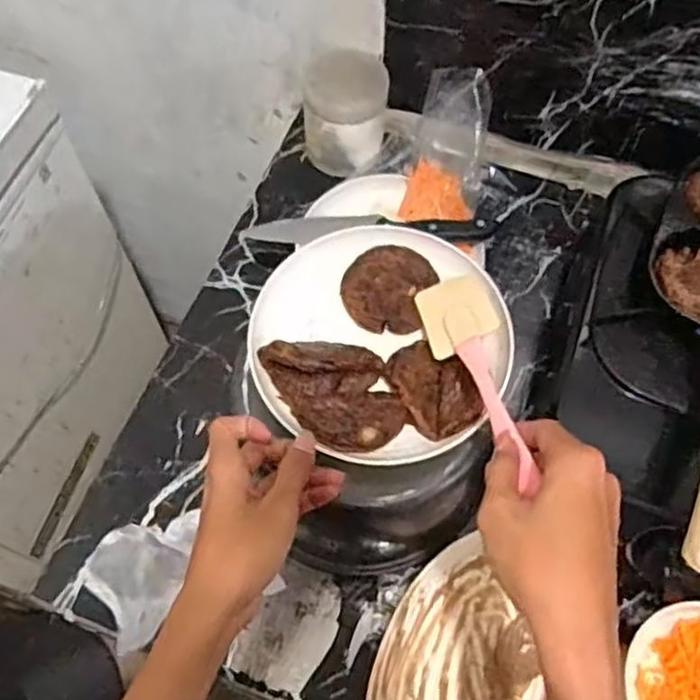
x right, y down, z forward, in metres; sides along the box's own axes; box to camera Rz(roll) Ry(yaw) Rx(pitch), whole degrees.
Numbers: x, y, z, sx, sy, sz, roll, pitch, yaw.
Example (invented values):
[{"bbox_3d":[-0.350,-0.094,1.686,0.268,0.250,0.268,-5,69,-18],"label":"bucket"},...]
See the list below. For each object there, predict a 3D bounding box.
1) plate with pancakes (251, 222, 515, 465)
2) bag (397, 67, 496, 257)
[{"bbox_3d":[0.021,-0.011,0.529,0.180,0.043,0.187,-1,63,1],"label":"plate with pancakes"},{"bbox_3d":[0.104,-0.202,0.747,0.081,0.103,0.146,12,64,4],"label":"bag"}]

